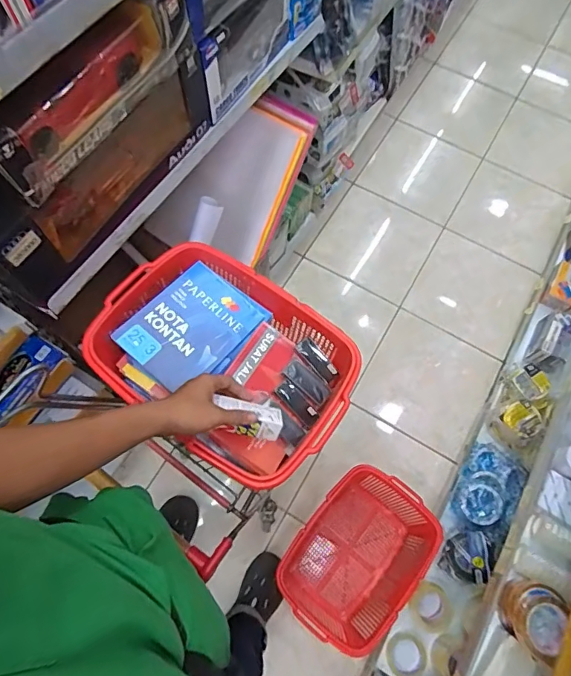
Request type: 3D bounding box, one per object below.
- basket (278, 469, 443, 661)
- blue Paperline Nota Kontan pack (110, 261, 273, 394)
[{"bbox_3d":[0.191,0.572,1.237,0.301,0.207,0.399,40,73,12],"label":"basket"},{"bbox_3d":[-0.157,-0.021,0.794,0.163,0.037,0.215,41,73,12],"label":"blue Paperline Nota Kontan pack"}]

